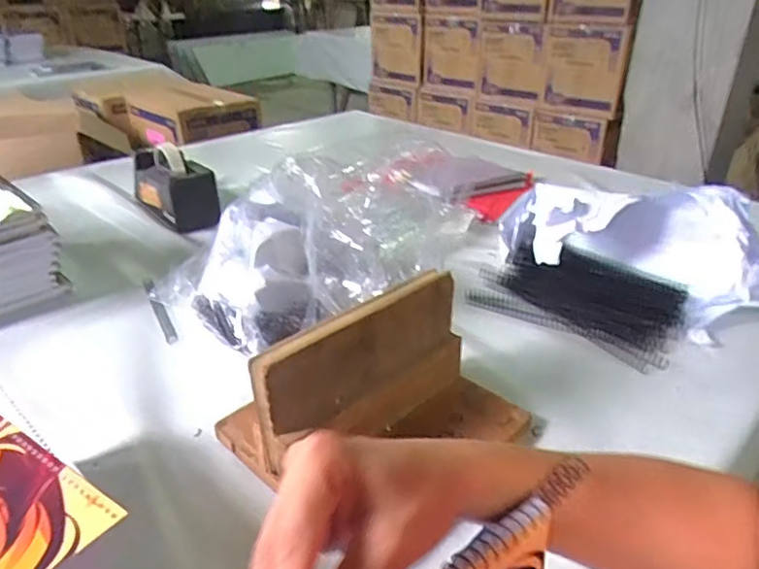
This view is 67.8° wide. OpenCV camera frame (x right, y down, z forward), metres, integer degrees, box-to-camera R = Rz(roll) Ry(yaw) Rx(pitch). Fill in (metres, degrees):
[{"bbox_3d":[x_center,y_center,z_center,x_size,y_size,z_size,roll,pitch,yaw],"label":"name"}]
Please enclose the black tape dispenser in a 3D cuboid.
[{"bbox_3d":[-0.349,-0.173,0.956,0.089,0.113,0.195,-21,36,-32],"label":"black tape dispenser"}]

